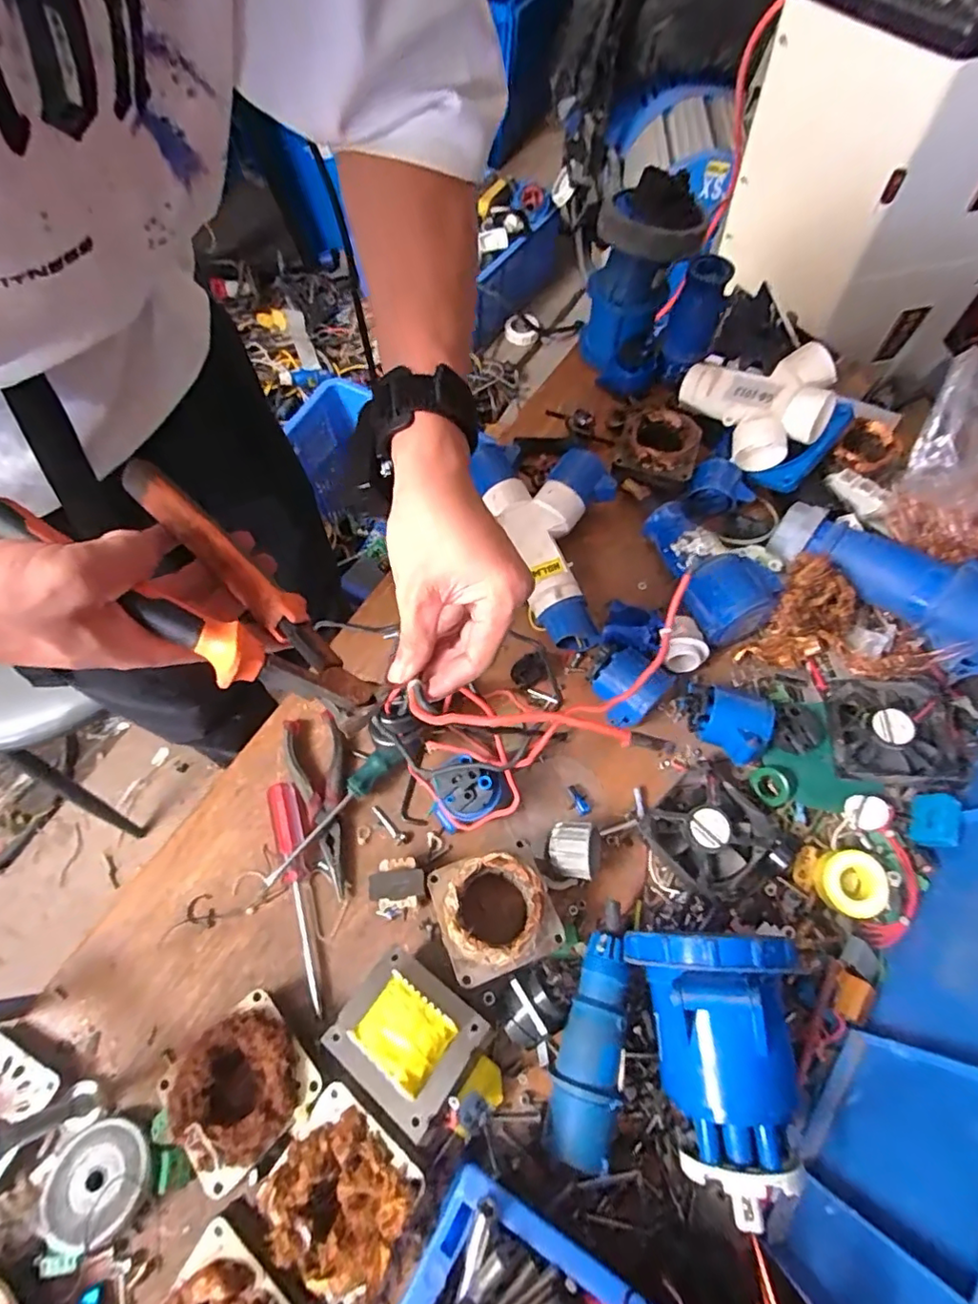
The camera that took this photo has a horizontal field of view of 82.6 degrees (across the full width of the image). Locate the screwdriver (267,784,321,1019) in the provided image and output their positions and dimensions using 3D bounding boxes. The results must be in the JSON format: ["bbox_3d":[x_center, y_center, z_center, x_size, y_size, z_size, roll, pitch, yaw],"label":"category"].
[{"bbox_3d":[-0.149,0.186,0.437,0.018,0.018,0.169,-17,67,-8],"label":"screwdriver"}]

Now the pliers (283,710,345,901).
[{"bbox_3d":[-0.145,0.125,0.469,0.051,0.012,0.152,-10,66,-5],"label":"pliers"}]

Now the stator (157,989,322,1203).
[{"bbox_3d":[-0.163,0.288,0.373,0.079,0.055,0.078,-42,72,-17],"label":"stator"}]

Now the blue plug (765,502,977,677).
[{"bbox_3d":[0.355,-0.071,0.481,0.073,0.069,0.203,-42,72,-17],"label":"blue plug"}]

